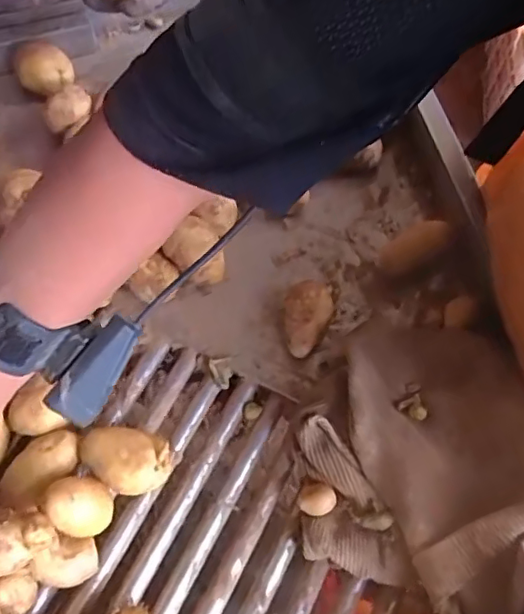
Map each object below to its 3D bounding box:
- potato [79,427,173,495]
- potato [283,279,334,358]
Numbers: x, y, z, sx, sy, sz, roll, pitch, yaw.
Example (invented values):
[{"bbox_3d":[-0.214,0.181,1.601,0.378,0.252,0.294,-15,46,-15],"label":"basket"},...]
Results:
[{"bbox_3d":[-0.112,0.130,0.478,0.071,0.043,0.049,11,68,4],"label":"potato"},{"bbox_3d":[0.044,0.008,0.543,0.045,0.034,0.083,5,68,2],"label":"potato"}]

